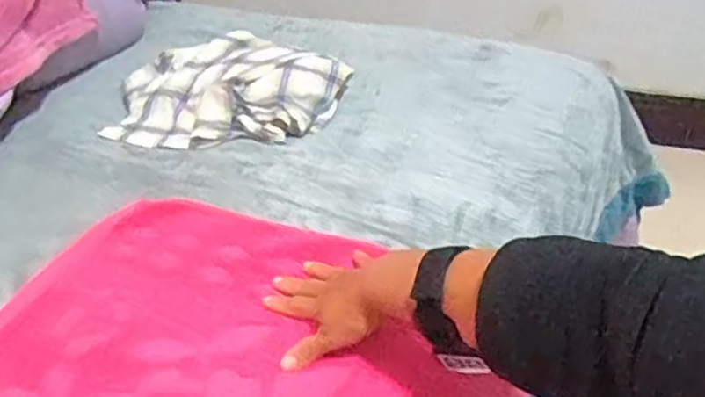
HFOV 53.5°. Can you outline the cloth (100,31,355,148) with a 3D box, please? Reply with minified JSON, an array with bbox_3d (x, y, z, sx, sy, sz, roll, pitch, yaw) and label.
[{"bbox_3d":[-0.163,-0.154,0.915,0.310,0.059,0.223,-5,36,1],"label":"cloth"}]

